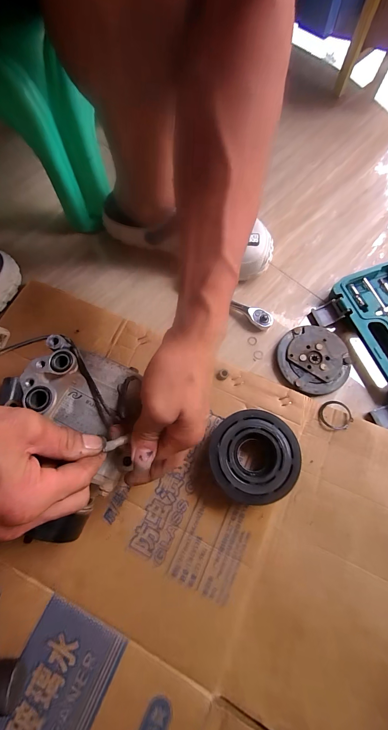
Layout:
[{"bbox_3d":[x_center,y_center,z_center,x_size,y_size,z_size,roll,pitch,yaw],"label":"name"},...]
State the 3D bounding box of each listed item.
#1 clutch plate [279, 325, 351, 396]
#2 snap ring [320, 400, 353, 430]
[{"bbox_3d":[0.169,-0.009,0.410,0.097,0.011,0.098,0,68,1],"label":"clutch plate"},{"bbox_3d":[0.185,0.064,0.376,0.038,0.006,0.040,0,68,1],"label":"snap ring"}]

